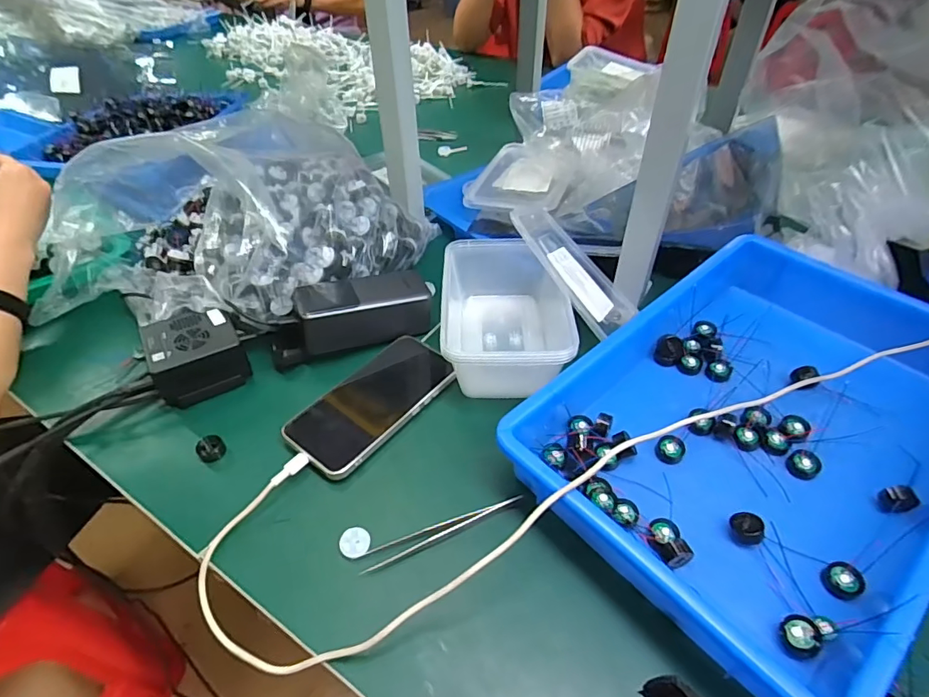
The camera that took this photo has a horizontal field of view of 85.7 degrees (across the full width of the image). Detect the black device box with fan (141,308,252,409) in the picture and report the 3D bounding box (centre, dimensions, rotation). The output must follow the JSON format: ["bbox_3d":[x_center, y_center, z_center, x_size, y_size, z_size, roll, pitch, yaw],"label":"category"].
[{"bbox_3d":[-0.252,0.007,0.474,0.081,0.053,0.080,-25,49,-22],"label":"black device box with fan"}]

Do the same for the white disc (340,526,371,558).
[{"bbox_3d":[-0.078,0.139,0.359,0.021,0.004,0.020,3,62,-6],"label":"white disc"}]

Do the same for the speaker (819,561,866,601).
[{"bbox_3d":[0.247,0.151,0.326,0.022,0.010,0.022,-1,45,1],"label":"speaker"}]

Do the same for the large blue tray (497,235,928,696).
[{"bbox_3d":[0.237,0.050,0.396,0.372,0.068,0.243,-32,52,-27],"label":"large blue tray"}]

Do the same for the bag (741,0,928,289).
[{"bbox_3d":[0.381,-0.216,0.486,0.112,0.198,0.266,0,45,1],"label":"bag"}]

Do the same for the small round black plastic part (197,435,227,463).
[{"bbox_3d":[-0.215,0.085,0.425,0.022,0.013,0.018,-33,53,-28],"label":"small round black plastic part"}]

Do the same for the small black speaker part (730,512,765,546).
[{"bbox_3d":[0.197,0.127,0.351,0.019,0.015,0.020,-1,45,1],"label":"small black speaker part"}]

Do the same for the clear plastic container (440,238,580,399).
[{"bbox_3d":[0.037,-0.032,0.486,0.111,0.072,0.163,-2,44,0],"label":"clear plastic container"}]

